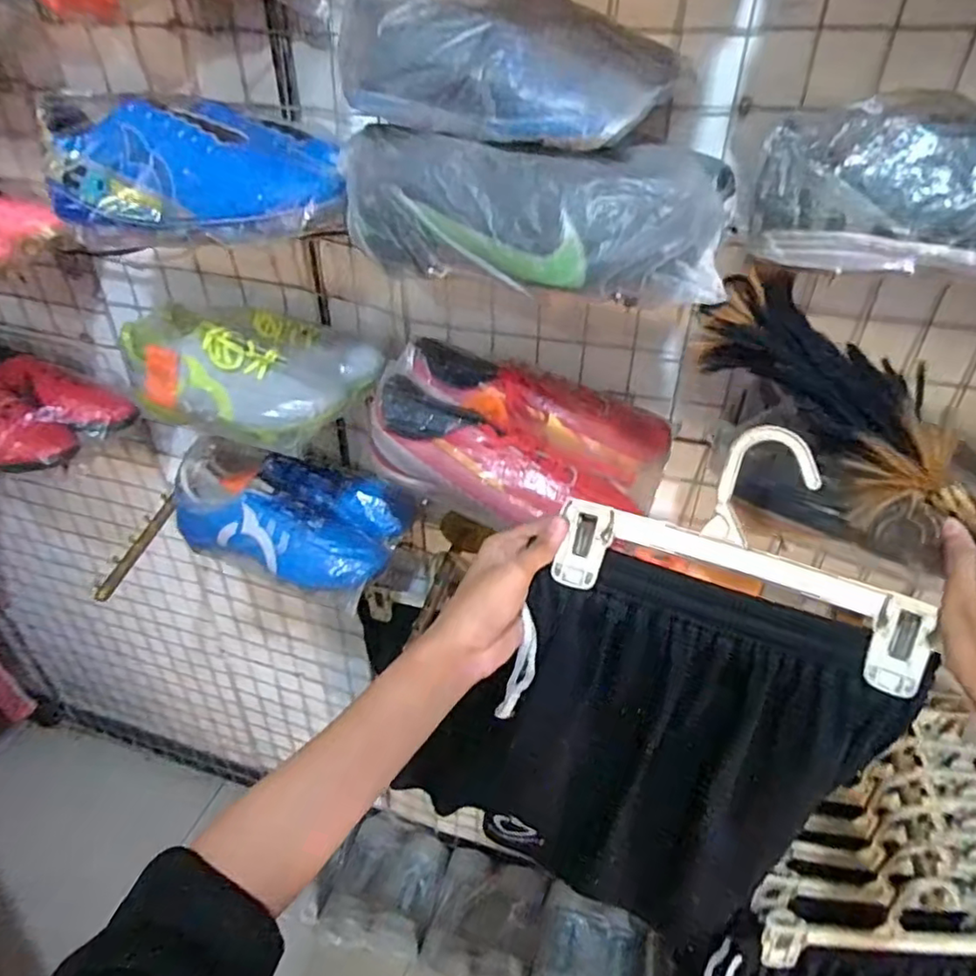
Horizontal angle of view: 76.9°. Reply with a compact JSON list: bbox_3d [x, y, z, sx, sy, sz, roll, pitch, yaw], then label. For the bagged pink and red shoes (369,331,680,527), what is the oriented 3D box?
[{"bbox_3d":[0.030,-0.053,0.559,0.264,0.085,0.161,8,38,10],"label":"bagged pink and red shoes"}]

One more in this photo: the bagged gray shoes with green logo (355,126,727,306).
[{"bbox_3d":[0.038,-0.206,0.452,0.275,0.083,0.119,18,40,21],"label":"bagged gray shoes with green logo"}]

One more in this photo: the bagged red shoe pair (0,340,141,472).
[{"bbox_3d":[-0.614,-0.114,0.794,0.251,0.086,0.162,21,42,25],"label":"bagged red shoe pair"}]

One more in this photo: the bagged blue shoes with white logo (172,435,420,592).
[{"bbox_3d":[-0.231,0.020,0.727,0.259,0.090,0.150,11,38,12],"label":"bagged blue shoes with white logo"}]

